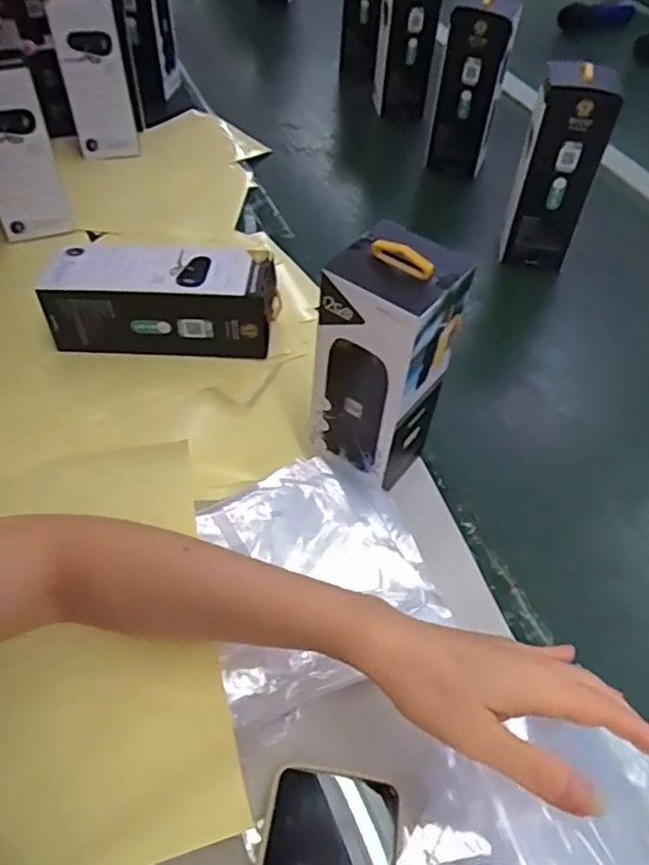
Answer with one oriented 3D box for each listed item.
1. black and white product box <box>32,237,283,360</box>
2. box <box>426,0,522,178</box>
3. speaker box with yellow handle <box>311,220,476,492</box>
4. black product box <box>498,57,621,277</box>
[{"bbox_3d":[-0.149,-0.126,0.597,0.207,0.070,0.084,2,50,0],"label":"black and white product box"},{"bbox_3d":[0.188,-0.455,0.847,0.082,0.201,0.059,14,51,10],"label":"box"},{"bbox_3d":[0.040,-0.055,0.471,0.087,0.191,0.077,31,56,22],"label":"speaker box with yellow handle"},{"bbox_3d":[0.256,-0.295,0.721,0.087,0.206,0.070,14,51,10],"label":"black product box"}]

